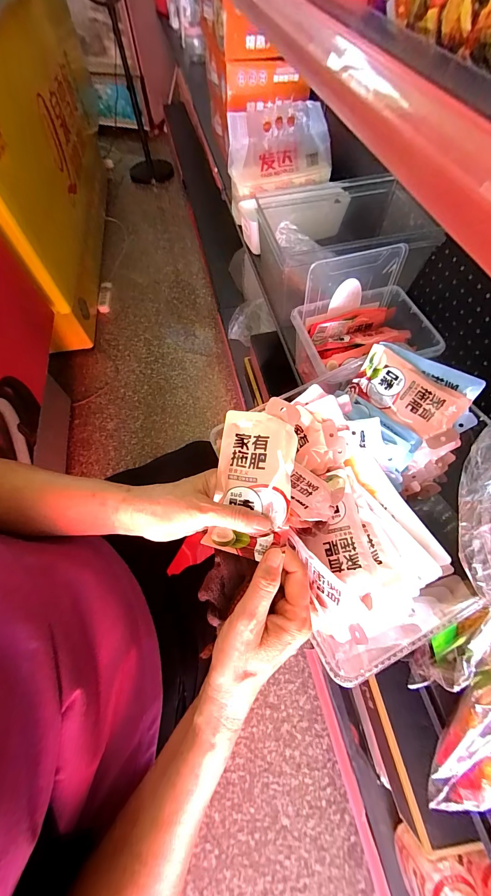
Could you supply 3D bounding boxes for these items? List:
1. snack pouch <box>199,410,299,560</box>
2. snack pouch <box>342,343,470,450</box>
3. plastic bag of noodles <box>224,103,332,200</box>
[{"bbox_3d":[0.007,0.030,0.284,0.070,0.009,0.130,6,77,14],"label":"snack pouch"},{"bbox_3d":[0.213,-0.065,0.407,0.010,0.074,0.144,-25,60,-42],"label":"snack pouch"},{"bbox_3d":[0.090,-0.726,0.753,0.259,0.107,0.141,-13,63,-4],"label":"plastic bag of noodles"}]

